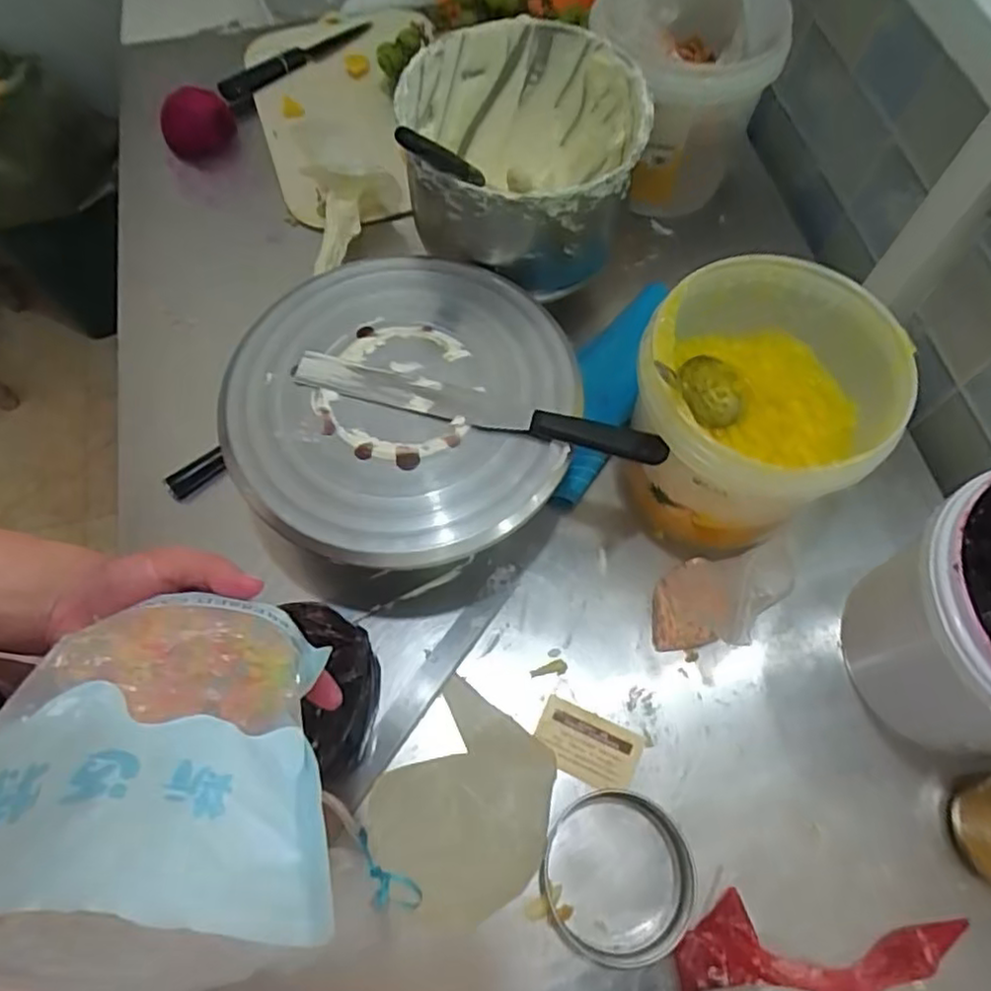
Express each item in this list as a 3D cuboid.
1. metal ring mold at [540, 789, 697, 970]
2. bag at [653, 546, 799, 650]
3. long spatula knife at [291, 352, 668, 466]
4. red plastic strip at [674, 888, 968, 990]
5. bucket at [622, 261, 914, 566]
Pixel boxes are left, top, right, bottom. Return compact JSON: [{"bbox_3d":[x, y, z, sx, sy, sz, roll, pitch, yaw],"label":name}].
[{"bbox_3d":[0.092,0.292,0.523,0.108,0.049,0.120,11,66,4],"label":"metal ring mold"},{"bbox_3d":[0.190,0.089,0.588,0.033,0.149,0.078,-1,60,-40],"label":"bag"},{"bbox_3d":[-0.019,-0.075,0.563,0.316,0.022,0.033,16,67,6],"label":"long spatula knife"},{"bbox_3d":[0.249,0.342,0.515,0.220,0.030,0.062,2,66,0],"label":"red plastic strip"},{"bbox_3d":[0.216,-0.068,0.600,0.187,0.198,0.185,0,66,-1],"label":"bucket"}]

